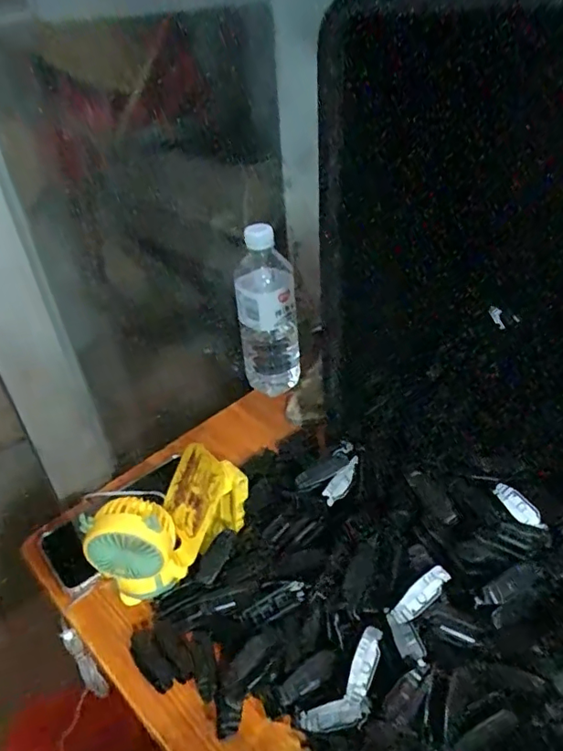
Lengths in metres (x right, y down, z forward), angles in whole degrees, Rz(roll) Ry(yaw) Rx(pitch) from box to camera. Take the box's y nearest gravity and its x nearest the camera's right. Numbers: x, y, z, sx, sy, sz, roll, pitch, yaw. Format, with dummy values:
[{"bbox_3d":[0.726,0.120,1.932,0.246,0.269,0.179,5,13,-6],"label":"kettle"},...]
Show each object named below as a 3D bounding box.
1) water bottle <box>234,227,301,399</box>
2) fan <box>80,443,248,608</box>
[{"bbox_3d":[-0.018,-0.080,0.646,0.069,0.205,0.060,-7,36,-4],"label":"water bottle"},{"bbox_3d":[-0.091,0.131,0.454,0.063,0.104,0.131,22,44,31],"label":"fan"}]

